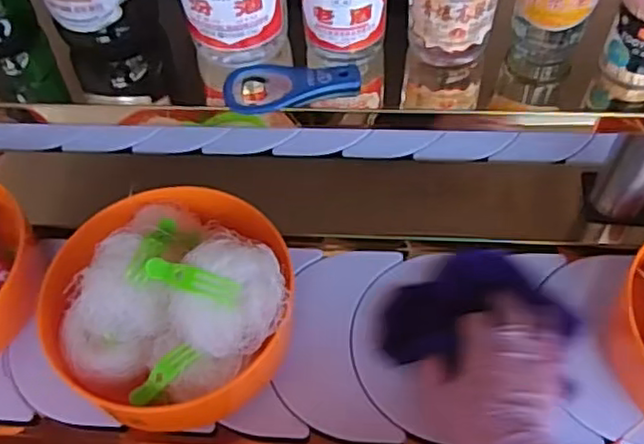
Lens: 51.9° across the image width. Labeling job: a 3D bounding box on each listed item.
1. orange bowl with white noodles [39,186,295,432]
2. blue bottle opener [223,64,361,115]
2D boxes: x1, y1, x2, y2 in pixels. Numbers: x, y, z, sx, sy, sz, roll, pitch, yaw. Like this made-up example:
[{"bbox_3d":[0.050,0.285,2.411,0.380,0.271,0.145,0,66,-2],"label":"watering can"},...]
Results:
[{"bbox_3d":[-0.125,0.067,0.536,0.186,0.118,0.173,-1,56,2],"label":"orange bowl with white noodles"},{"bbox_3d":[-0.020,-0.095,0.459,0.092,0.011,0.038,-4,56,0],"label":"blue bottle opener"}]

